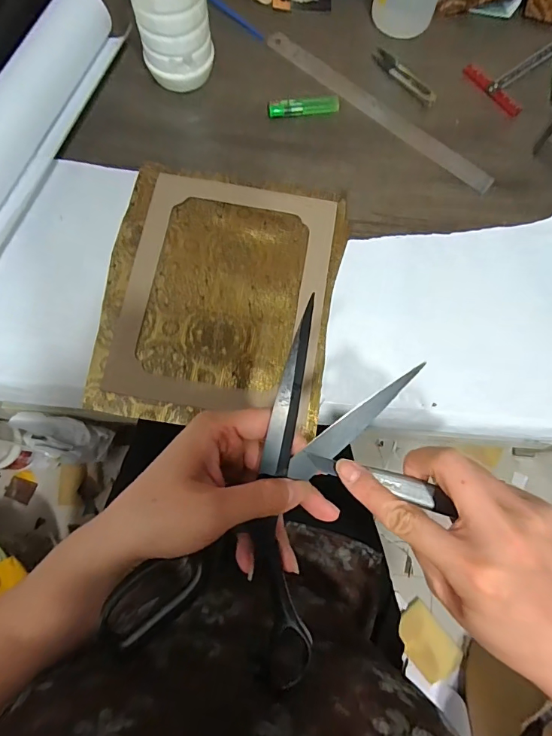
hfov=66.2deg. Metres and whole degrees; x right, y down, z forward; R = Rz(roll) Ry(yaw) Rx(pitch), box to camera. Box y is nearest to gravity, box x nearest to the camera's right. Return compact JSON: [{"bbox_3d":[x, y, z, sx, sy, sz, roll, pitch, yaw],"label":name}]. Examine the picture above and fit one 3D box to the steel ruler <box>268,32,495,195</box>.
[{"bbox_3d":[0.119,-0.309,0.506,0.322,0.006,0.033,40,69,8],"label":"steel ruler"}]

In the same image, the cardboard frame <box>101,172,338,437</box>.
[{"bbox_3d":[-0.051,-0.080,0.439,0.203,0.004,0.251,10,76,1],"label":"cardboard frame"}]

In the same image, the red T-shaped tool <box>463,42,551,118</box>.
[{"bbox_3d":[0.320,-0.385,0.526,0.164,0.008,0.085,-40,80,-10],"label":"red T-shaped tool"}]

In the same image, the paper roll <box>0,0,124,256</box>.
[{"bbox_3d":[-0.270,-0.256,0.450,0.078,0.052,0.351,20,76,3],"label":"paper roll"}]

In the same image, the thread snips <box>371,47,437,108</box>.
[{"bbox_3d":[0.158,-0.357,0.515,0.022,0.008,0.102,-38,80,-10],"label":"thread snips"}]

